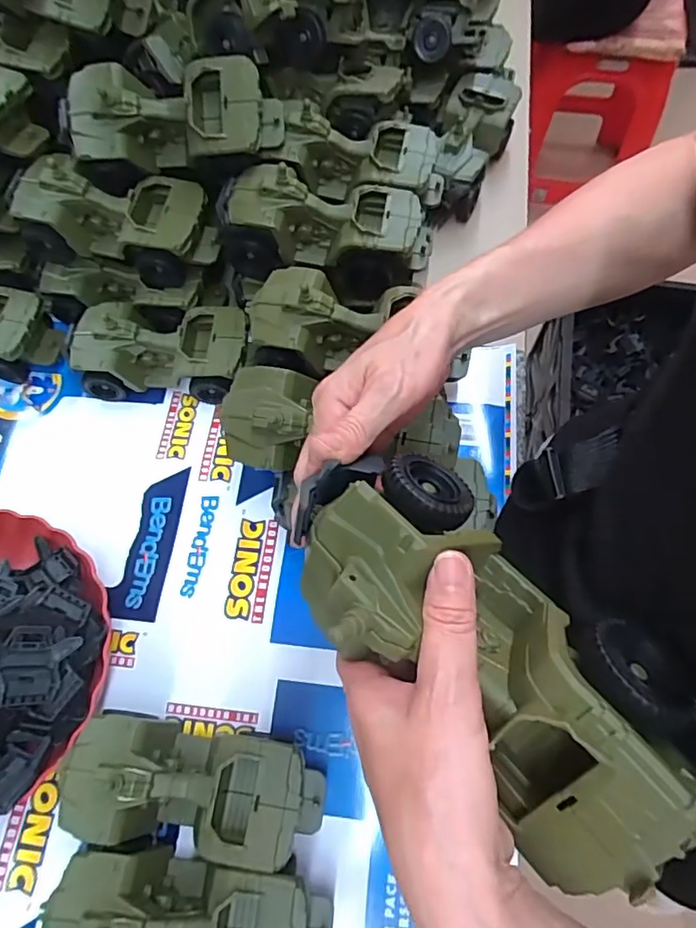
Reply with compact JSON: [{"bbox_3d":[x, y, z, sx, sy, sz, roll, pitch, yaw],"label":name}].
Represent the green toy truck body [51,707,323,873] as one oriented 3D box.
[{"bbox_3d":[-0.112,0.242,0.413,0.181,0.080,0.079,6,68,4],"label":"green toy truck body"}]

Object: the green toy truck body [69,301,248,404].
[{"bbox_3d":[-0.184,-0.115,0.553,0.171,0.064,0.080,3,68,3],"label":"green toy truck body"}]

